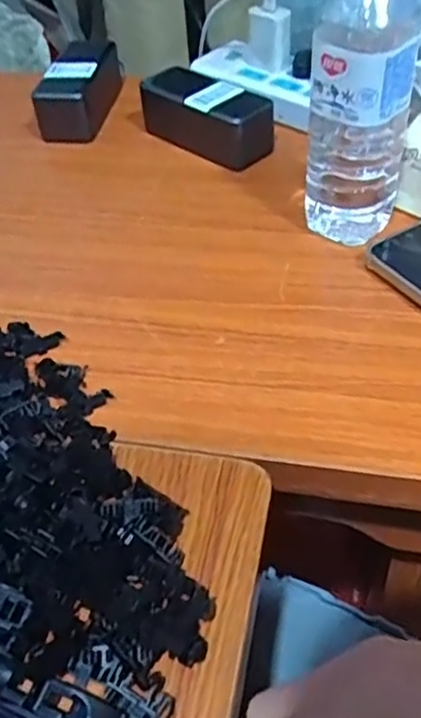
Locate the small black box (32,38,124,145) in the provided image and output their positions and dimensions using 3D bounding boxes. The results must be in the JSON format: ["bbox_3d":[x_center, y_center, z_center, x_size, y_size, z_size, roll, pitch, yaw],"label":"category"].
[{"bbox_3d":[-0.129,-0.261,0.679,0.058,0.058,0.108,7,47,11],"label":"small black box"}]

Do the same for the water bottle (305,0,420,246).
[{"bbox_3d":[0.103,-0.180,0.476,0.067,0.213,0.078,6,47,9],"label":"water bottle"}]

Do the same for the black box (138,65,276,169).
[{"bbox_3d":[-0.003,-0.225,0.642,0.055,0.057,0.126,-35,53,-26],"label":"black box"}]

